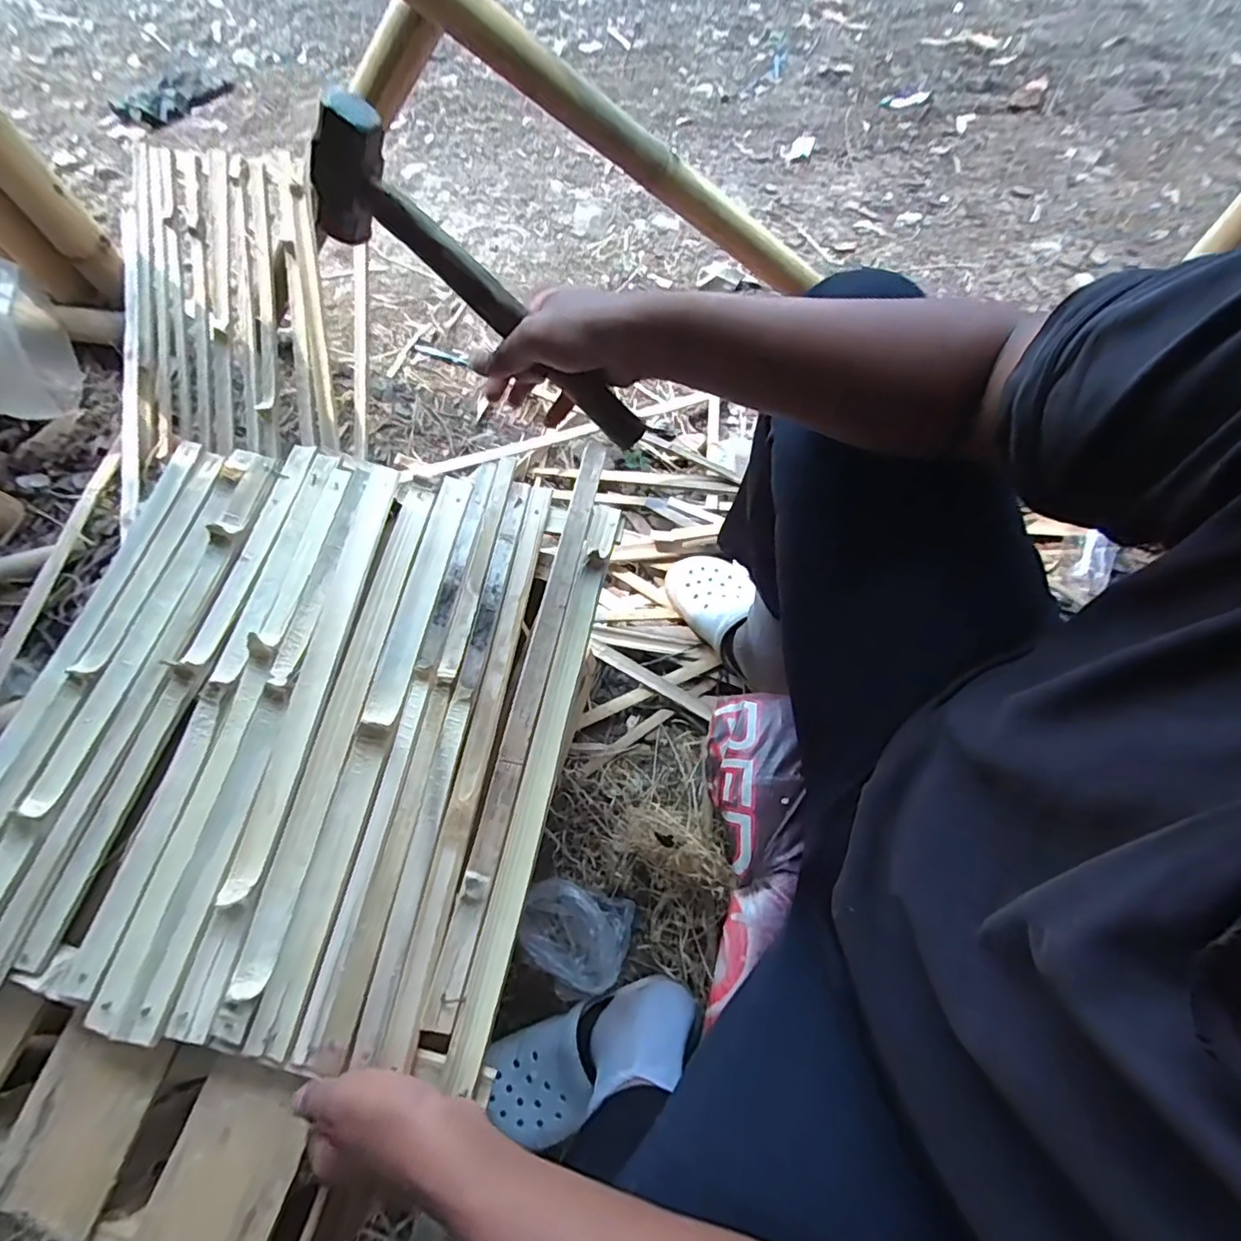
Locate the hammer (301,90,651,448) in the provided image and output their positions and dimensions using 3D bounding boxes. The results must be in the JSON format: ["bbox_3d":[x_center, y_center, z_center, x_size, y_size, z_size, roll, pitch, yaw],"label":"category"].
[{"bbox_3d":[-0.087,-0.222,0.412,0.270,0.074,0.031,36,65,-20],"label":"hammer"}]

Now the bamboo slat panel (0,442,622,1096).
[{"bbox_3d":[-0.284,0.061,0.512,0.474,0.032,0.505,12,65,4],"label":"bamboo slat panel"}]

